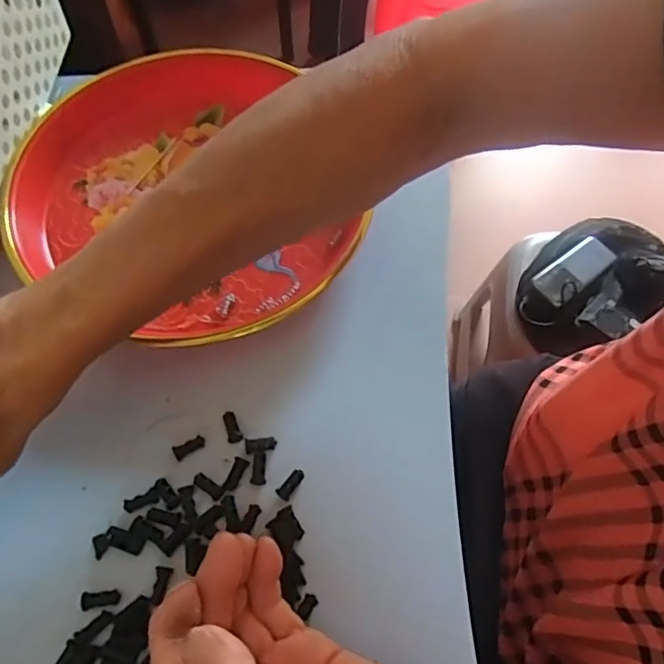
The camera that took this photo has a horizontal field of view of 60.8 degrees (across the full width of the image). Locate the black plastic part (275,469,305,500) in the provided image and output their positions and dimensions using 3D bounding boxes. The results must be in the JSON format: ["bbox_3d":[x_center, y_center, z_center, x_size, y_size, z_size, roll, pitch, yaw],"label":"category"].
[{"bbox_3d":[-0.021,0.077,0.287,0.007,0.004,0.017,33,68,15],"label":"black plastic part"}]

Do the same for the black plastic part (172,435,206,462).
[{"bbox_3d":[-0.075,0.060,0.296,0.016,0.004,0.008,-33,68,-15],"label":"black plastic part"}]

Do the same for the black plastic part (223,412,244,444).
[{"bbox_3d":[-0.053,0.050,0.300,0.008,0.004,0.018,-20,65,-10],"label":"black plastic part"}]

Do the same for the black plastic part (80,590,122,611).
[{"bbox_3d":[-0.108,0.124,0.262,0.018,0.004,0.007,-6,64,-3],"label":"black plastic part"}]

